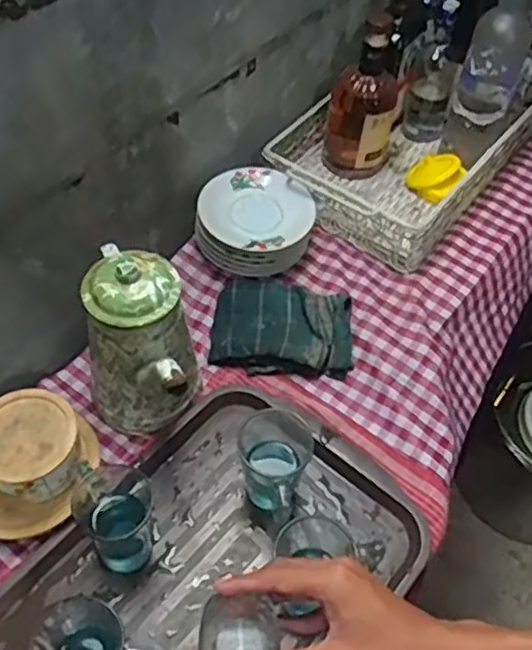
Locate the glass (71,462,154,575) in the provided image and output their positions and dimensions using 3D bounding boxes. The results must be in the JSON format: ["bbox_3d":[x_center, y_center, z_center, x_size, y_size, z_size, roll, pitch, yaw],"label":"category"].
[{"bbox_3d":[-0.147,0.190,0.687,0.066,0.114,0.078,0,52,-5],"label":"glass"}]

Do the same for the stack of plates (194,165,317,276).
[{"bbox_3d":[-0.014,-0.134,0.916,0.146,0.069,0.137,13,52,5],"label":"stack of plates"}]

